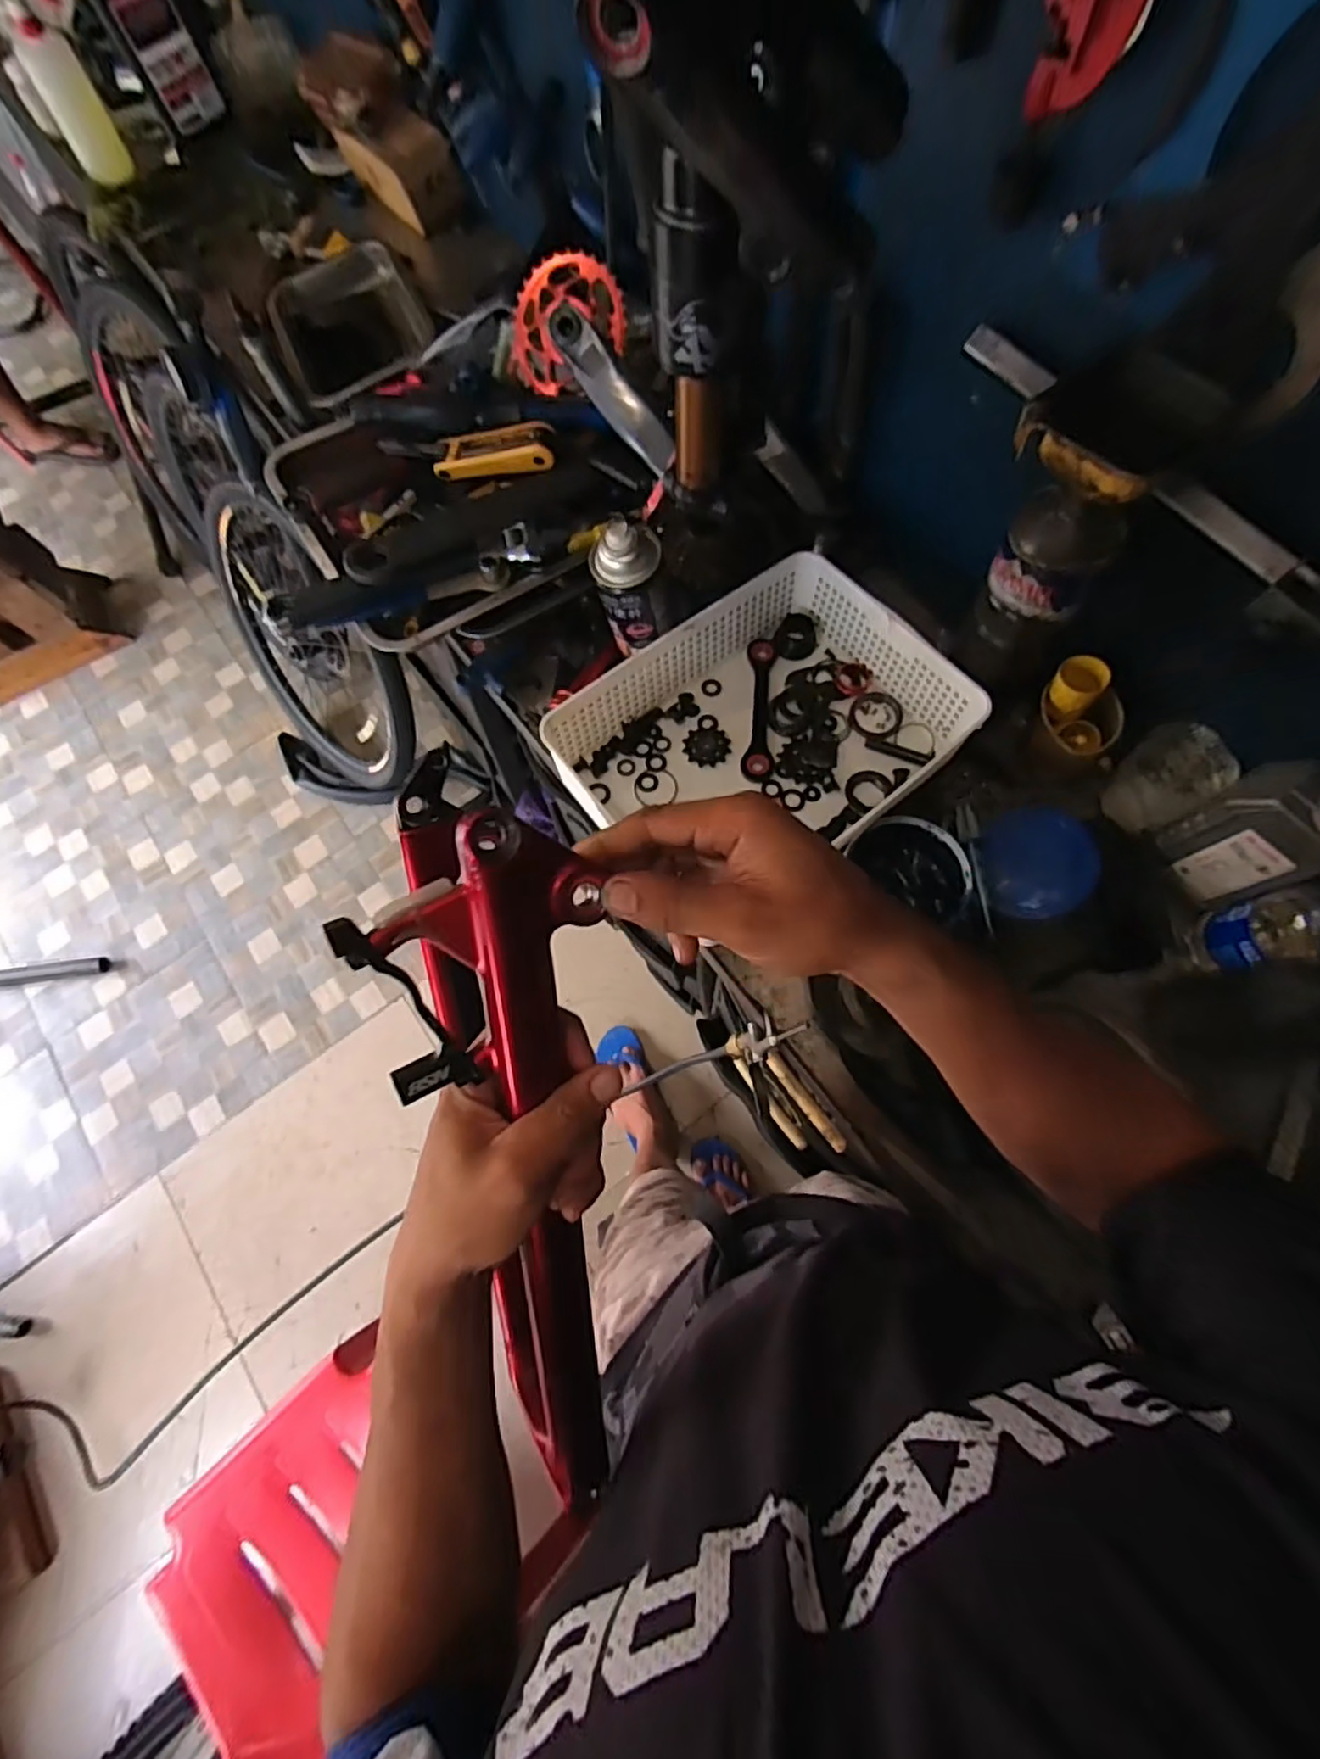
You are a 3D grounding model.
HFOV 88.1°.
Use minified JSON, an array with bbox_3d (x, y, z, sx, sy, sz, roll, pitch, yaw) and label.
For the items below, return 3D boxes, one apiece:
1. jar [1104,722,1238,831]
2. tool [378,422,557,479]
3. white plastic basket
[{"bbox_3d":[0.438,-0.085,0.599,0.057,0.092,0.071,-25,72,-4],"label":"jar"},{"bbox_3d":[-0.196,-0.439,0.700,0.182,0.033,0.042,4,72,5],"label":"tool"},{"bbox_3d":[0.086,-0.131,0.630,0.328,0.083,0.241,-35,73,-7],"label":"white plastic basket"}]

